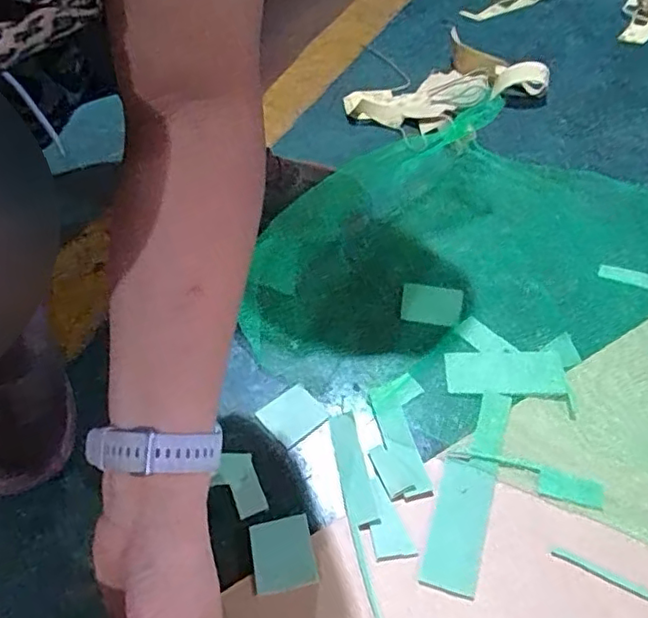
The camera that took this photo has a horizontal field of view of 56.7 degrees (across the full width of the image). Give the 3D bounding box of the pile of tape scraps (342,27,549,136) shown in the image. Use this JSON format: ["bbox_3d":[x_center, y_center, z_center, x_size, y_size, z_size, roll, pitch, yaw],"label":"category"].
[{"bbox_3d":[0.145,-0.279,0.762,0.220,0.034,0.153,-29,54,-19],"label":"pile of tape scraps"}]

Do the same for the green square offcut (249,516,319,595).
[{"bbox_3d":[-0.029,0.171,0.418,0.042,0.004,0.047,-10,58,-7],"label":"green square offcut"}]

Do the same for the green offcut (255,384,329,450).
[{"bbox_3d":[-0.026,0.087,0.494,0.045,0.004,0.043,-34,56,-22],"label":"green offcut"}]

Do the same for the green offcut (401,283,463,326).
[{"bbox_3d":[0.100,-0.004,0.557,0.054,0.006,0.043,5,51,8],"label":"green offcut"}]

